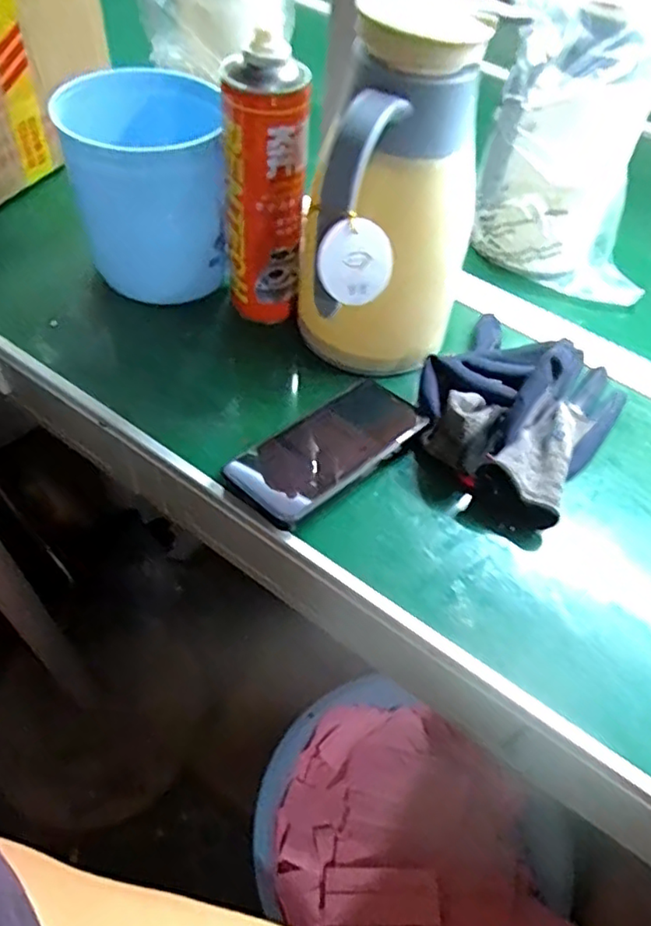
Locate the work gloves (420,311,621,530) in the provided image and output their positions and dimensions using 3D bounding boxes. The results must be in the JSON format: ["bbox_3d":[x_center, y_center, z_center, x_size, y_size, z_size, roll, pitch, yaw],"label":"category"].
[{"bbox_3d":[0.159,-0.052,0.518,0.146,0.057,0.192,33,57,18],"label":"work gloves"}]

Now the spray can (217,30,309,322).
[{"bbox_3d":[-0.048,-0.214,0.506,0.060,0.206,0.052,1,53,-5],"label":"spray can"}]

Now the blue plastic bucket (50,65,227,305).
[{"bbox_3d":[-0.160,-0.242,0.569,0.115,0.145,0.135,-11,55,-14],"label":"blue plastic bucket"}]

